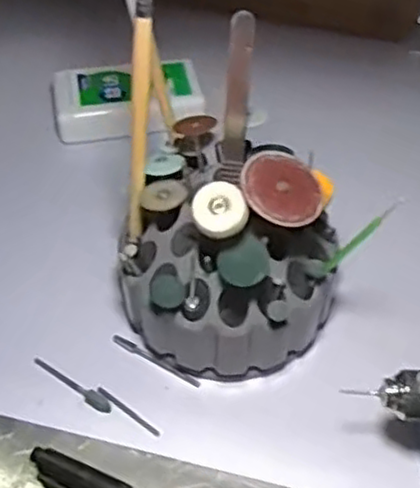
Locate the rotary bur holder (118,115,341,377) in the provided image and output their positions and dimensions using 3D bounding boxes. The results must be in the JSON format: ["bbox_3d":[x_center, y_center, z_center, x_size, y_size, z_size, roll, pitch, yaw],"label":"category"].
[{"bbox_3d":[0.009,0.005,0.316,0.095,0.102,0.078,17,52,12],"label":"rotary bur holder"}]

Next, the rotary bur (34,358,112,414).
[{"bbox_3d":[-0.064,0.066,0.326,0.043,0.008,0.006,25,56,18],"label":"rotary bur"}]

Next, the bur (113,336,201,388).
[{"bbox_3d":[-0.026,0.057,0.338,0.049,0.004,0.004,25,56,19],"label":"bur"}]

